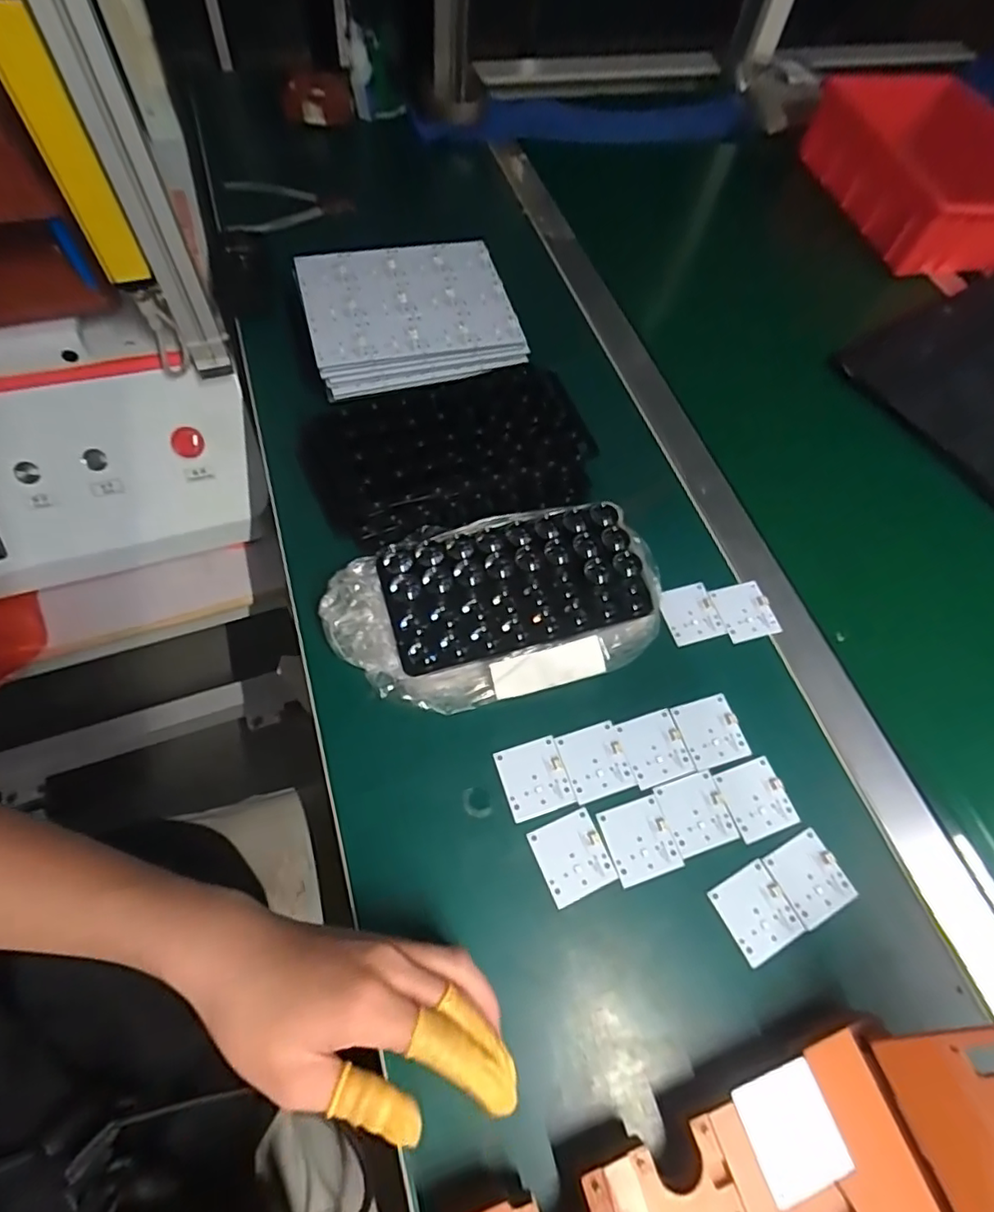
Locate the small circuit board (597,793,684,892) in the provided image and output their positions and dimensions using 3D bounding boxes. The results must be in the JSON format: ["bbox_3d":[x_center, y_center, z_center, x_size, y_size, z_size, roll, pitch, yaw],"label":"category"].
[{"bbox_3d":[0.094,0.154,0.390,0.044,0.004,0.047,-15,65,-11],"label":"small circuit board"}]

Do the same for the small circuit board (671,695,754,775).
[{"bbox_3d":[0.154,0.090,0.429,0.044,0.004,0.048,-15,65,-11],"label":"small circuit board"}]

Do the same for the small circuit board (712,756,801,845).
[{"bbox_3d":[0.179,0.133,0.410,0.044,0.004,0.048,-16,65,-11],"label":"small circuit board"}]

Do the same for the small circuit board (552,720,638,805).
[{"bbox_3d":[0.069,0.108,0.412,0.044,0.004,0.047,-15,65,-11],"label":"small circuit board"}]

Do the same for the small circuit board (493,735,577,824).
[{"bbox_3d":[0.026,0.117,0.403,0.044,0.004,0.048,-16,65,-11],"label":"small circuit board"}]

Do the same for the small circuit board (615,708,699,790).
[{"bbox_3d":[0.112,0.100,0.420,0.044,0.004,0.047,-16,65,-11],"label":"small circuit board"}]

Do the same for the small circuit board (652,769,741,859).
[{"bbox_3d":[0.135,0.140,0.402,0.044,0.004,0.048,-15,65,-11],"label":"small circuit board"}]

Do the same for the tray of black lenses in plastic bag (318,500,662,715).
[{"bbox_3d":[0.000,-0.001,0.445,0.240,0.038,0.135,-10,64,-8],"label":"tray of black lenses in plastic bag"}]

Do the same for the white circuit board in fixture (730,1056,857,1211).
[{"bbox_3d":[0.150,0.266,0.300,0.046,0.004,0.048,-16,65,-11],"label":"white circuit board in fixture"}]

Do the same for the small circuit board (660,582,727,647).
[{"bbox_3d":[0.154,0.005,0.472,0.046,0.005,0.047,-14,65,-10],"label":"small circuit board"}]

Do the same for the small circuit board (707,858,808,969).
[{"bbox_3d":[0.165,0.194,0.376,0.044,0.004,0.047,-24,67,-15],"label":"small circuit board"}]

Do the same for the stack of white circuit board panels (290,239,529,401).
[{"bbox_3d":[-0.080,-0.266,0.541,0.177,0.041,0.141,-13,64,-10],"label":"stack of white circuit board panels"}]

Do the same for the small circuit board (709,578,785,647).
[{"bbox_3d":[0.201,0.004,0.480,0.045,0.004,0.048,-14,65,-10],"label":"small circuit board"}]

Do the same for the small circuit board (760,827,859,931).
[{"bbox_3d":[0.205,0.177,0.388,0.045,0.004,0.047,-24,67,-14],"label":"small circuit board"}]

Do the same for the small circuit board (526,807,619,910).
[{"bbox_3d":[0.049,0.162,0.383,0.044,0.004,0.047,-20,66,-13],"label":"small circuit board"}]

